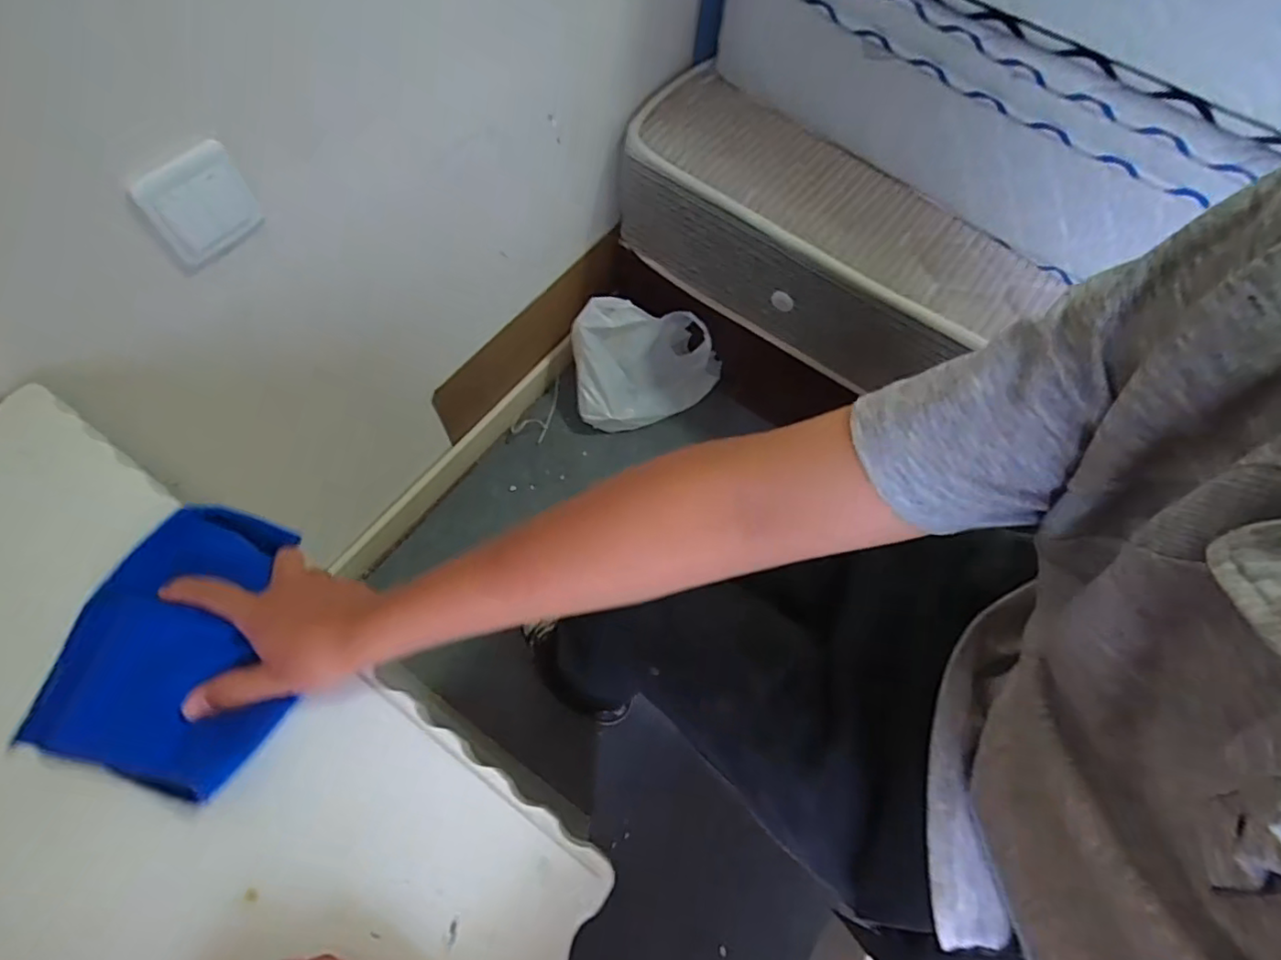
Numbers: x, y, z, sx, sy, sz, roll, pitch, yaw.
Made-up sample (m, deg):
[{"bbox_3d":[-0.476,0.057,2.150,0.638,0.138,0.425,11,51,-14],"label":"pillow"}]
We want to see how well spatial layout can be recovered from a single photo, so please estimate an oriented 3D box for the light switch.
[{"bbox_3d":[-0.378,-0.239,0.523,0.019,0.078,0.081,38,68,14],"label":"light switch"}]

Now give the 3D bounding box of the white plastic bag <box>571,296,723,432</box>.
[{"bbox_3d":[0.019,-0.222,1.174,0.290,0.198,0.160,-9,65,-7],"label":"white plastic bag"}]

